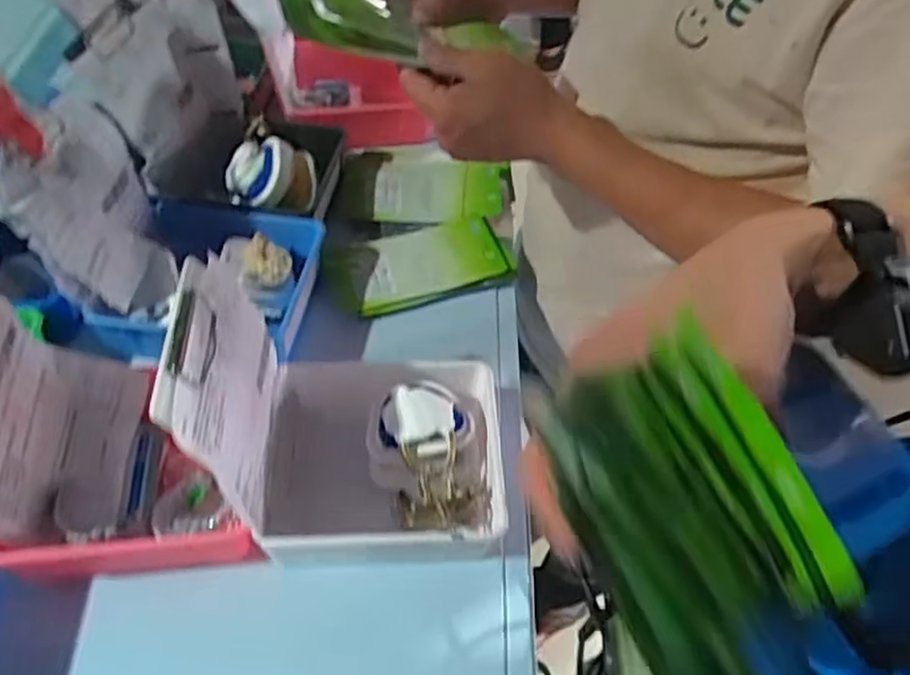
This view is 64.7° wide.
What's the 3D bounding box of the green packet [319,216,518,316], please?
[{"bbox_3d":[-0.030,-0.074,0.717,0.191,0.022,0.095,-12,54,-13],"label":"green packet"}]

